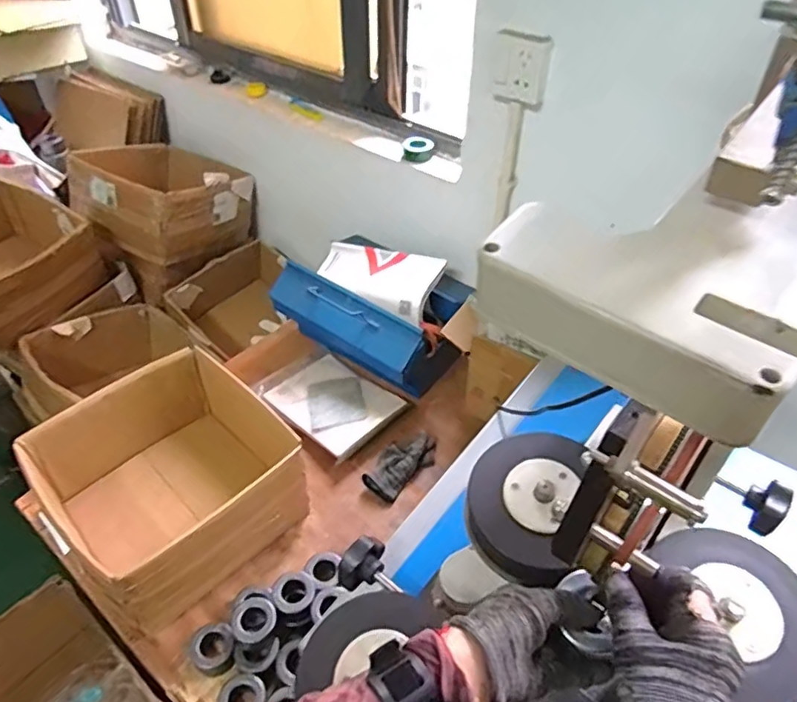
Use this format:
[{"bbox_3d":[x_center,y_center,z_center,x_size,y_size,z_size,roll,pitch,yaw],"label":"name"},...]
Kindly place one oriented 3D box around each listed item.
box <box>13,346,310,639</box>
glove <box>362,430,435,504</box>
[{"bbox_3d":[-0.348,0.190,0.921,0.335,0.148,0.324,-33,53,-31],"label":"box"},{"bbox_3d":[0.006,0.205,1.053,0.075,0.033,0.148,31,51,28],"label":"glove"}]

